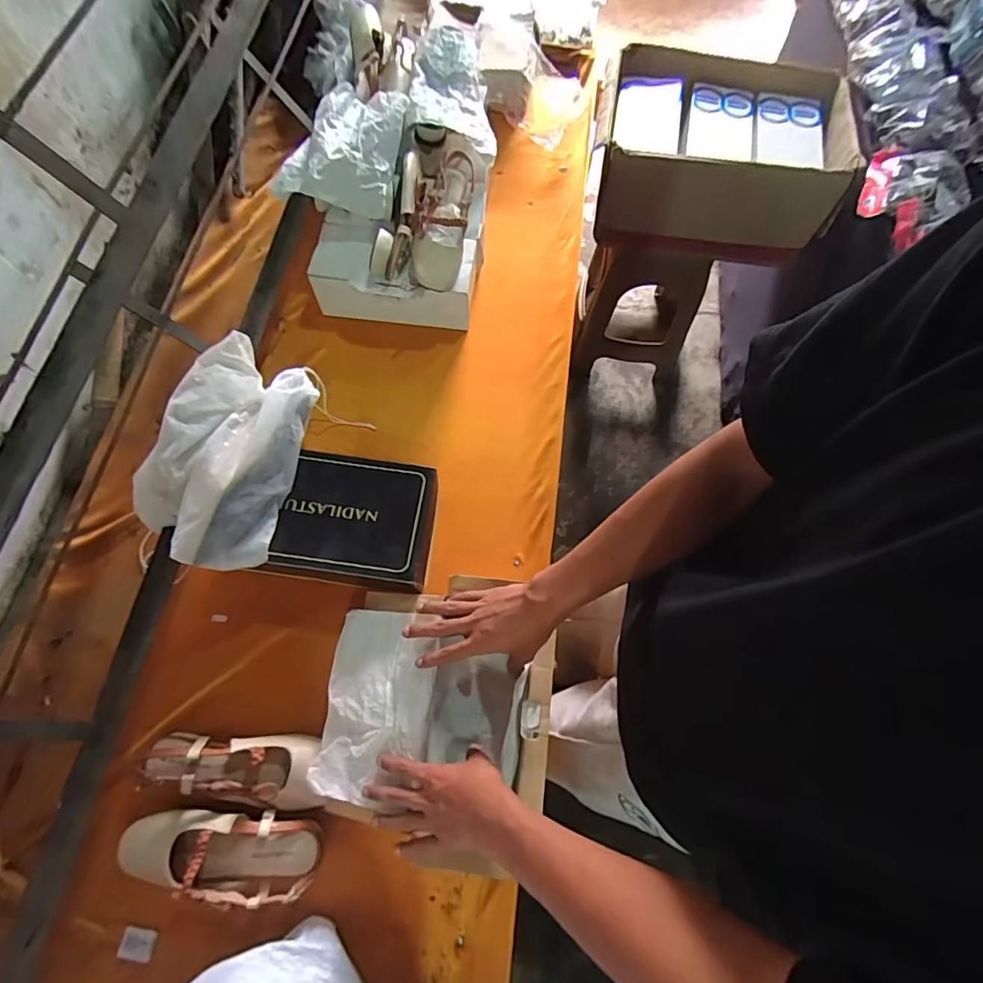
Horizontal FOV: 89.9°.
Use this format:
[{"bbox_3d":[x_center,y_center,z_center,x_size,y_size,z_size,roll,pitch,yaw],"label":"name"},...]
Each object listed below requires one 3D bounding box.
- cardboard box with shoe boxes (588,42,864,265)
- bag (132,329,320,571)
[{"bbox_3d":[0.515,-0.780,1.172,0.527,0.257,0.371,8,69,1],"label":"cardboard box with shoe boxes"},{"bbox_3d":[-0.348,-0.057,0.640,0.169,0.072,0.298,11,70,2],"label":"bag"}]

